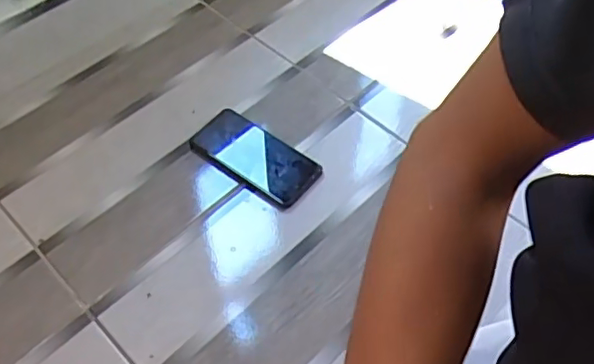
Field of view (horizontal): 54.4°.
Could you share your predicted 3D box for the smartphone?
[{"bbox_3d":[-0.051,-0.031,0.702,0.162,0.017,0.075,33,61,21],"label":"smartphone"}]

